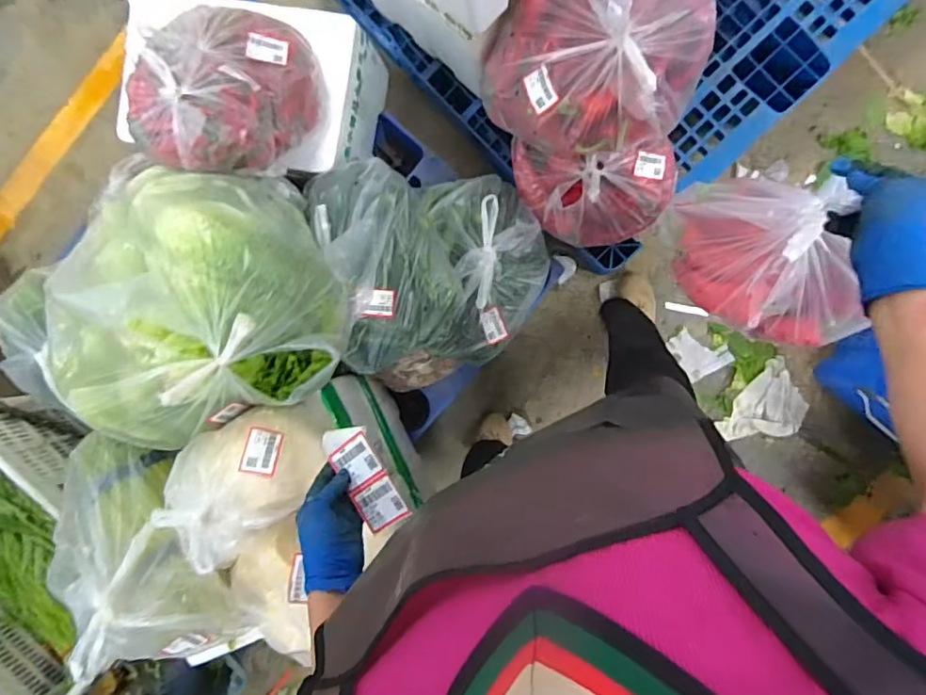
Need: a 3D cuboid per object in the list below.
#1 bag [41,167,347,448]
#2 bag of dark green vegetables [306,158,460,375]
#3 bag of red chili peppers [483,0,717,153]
[{"bbox_3d":[-0.423,-0.065,0.849,0.398,0.272,0.375,-23,92,8],"label":"bag"},{"bbox_3d":[-0.146,-0.161,1.013,0.208,0.152,0.365,-16,92,7],"label":"bag of dark green vegetables"},{"bbox_3d":[0.223,-0.477,0.891,0.353,0.207,0.264,-17,92,7],"label":"bag of red chili peppers"}]

